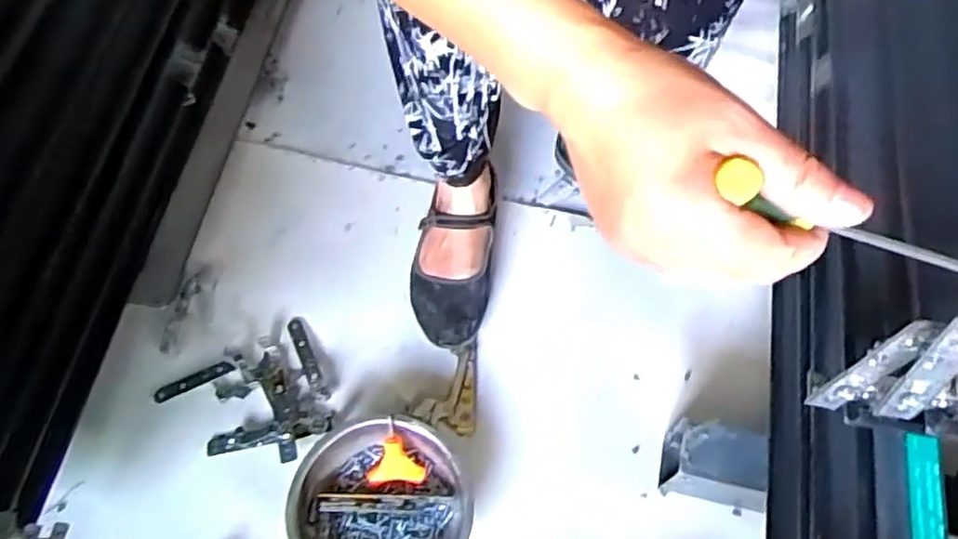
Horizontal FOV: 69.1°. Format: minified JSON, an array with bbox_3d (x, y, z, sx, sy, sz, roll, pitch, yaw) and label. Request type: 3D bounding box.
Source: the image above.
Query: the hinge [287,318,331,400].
[{"bbox_3d":[-0.202,0.105,0.817,0.021,0.008,0.110,-24,67,-10],"label":"hinge"}]

